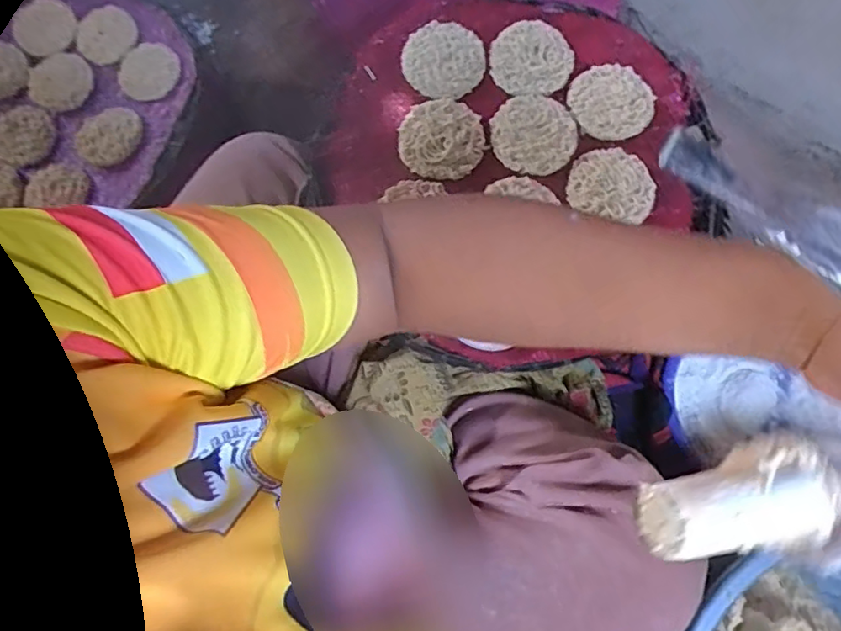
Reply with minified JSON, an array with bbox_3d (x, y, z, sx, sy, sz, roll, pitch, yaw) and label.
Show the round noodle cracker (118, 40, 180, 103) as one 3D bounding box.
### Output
[{"bbox_3d":[-0.324,-0.290,0.725,0.063,0.012,0.073,40,102,-2],"label":"round noodle cracker"}]

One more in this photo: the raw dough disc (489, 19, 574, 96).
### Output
[{"bbox_3d":[0.104,-0.243,0.568,0.074,0.011,0.076,0,74,1],"label":"raw dough disc"}]

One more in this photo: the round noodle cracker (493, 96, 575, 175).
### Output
[{"bbox_3d":[0.104,-0.165,0.550,0.074,0.007,0.077,0,74,1],"label":"round noodle cracker"}]

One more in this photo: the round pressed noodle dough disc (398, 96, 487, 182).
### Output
[{"bbox_3d":[0.018,-0.161,0.547,0.075,0.009,0.076,0,74,1],"label":"round pressed noodle dough disc"}]

